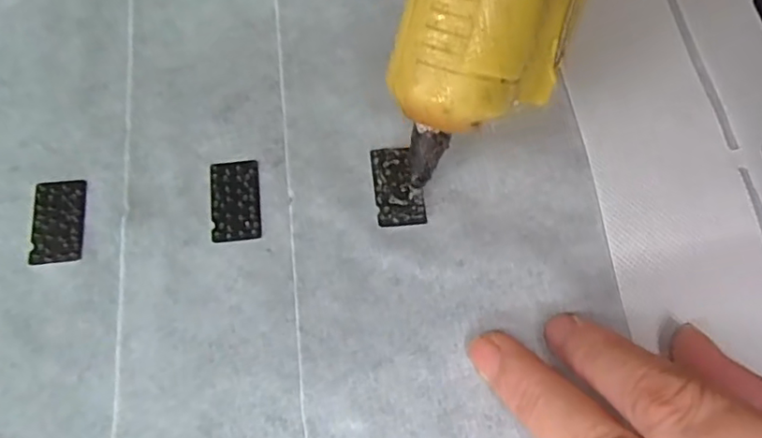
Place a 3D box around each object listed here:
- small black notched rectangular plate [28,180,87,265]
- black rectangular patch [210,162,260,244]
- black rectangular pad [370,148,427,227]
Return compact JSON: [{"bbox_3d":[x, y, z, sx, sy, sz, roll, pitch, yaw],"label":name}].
[{"bbox_3d":[-0.106,0.000,0.191,0.016,0.004,0.029,-6,67,-5],"label":"small black notched rectangular plate"},{"bbox_3d":[-0.049,-0.007,0.195,0.016,0.004,0.029,-7,67,-5],"label":"black rectangular patch"},{"bbox_3d":[0.006,-0.012,0.197,0.016,0.004,0.029,-6,67,-5],"label":"black rectangular pad"}]

